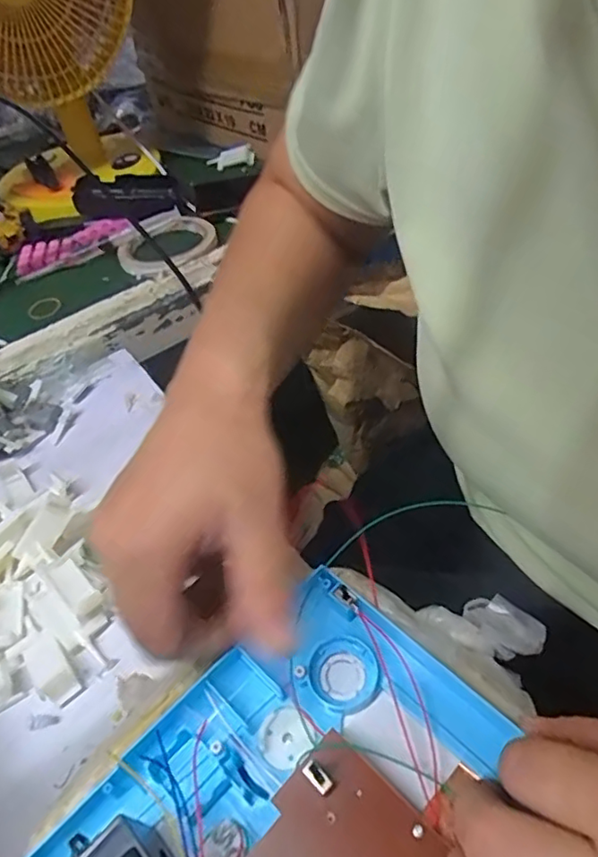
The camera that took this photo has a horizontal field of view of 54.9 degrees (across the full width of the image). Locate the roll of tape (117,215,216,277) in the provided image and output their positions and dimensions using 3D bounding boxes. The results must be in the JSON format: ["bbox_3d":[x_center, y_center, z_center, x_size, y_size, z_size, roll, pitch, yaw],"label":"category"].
[{"bbox_3d":[-0.125,-0.180,0.560,0.096,0.011,0.096,-4,47,4],"label":"roll of tape"}]

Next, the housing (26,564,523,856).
[{"bbox_3d":[0.000,0.140,0.209,0.129,0.037,0.161,35,57,30],"label":"housing"}]

